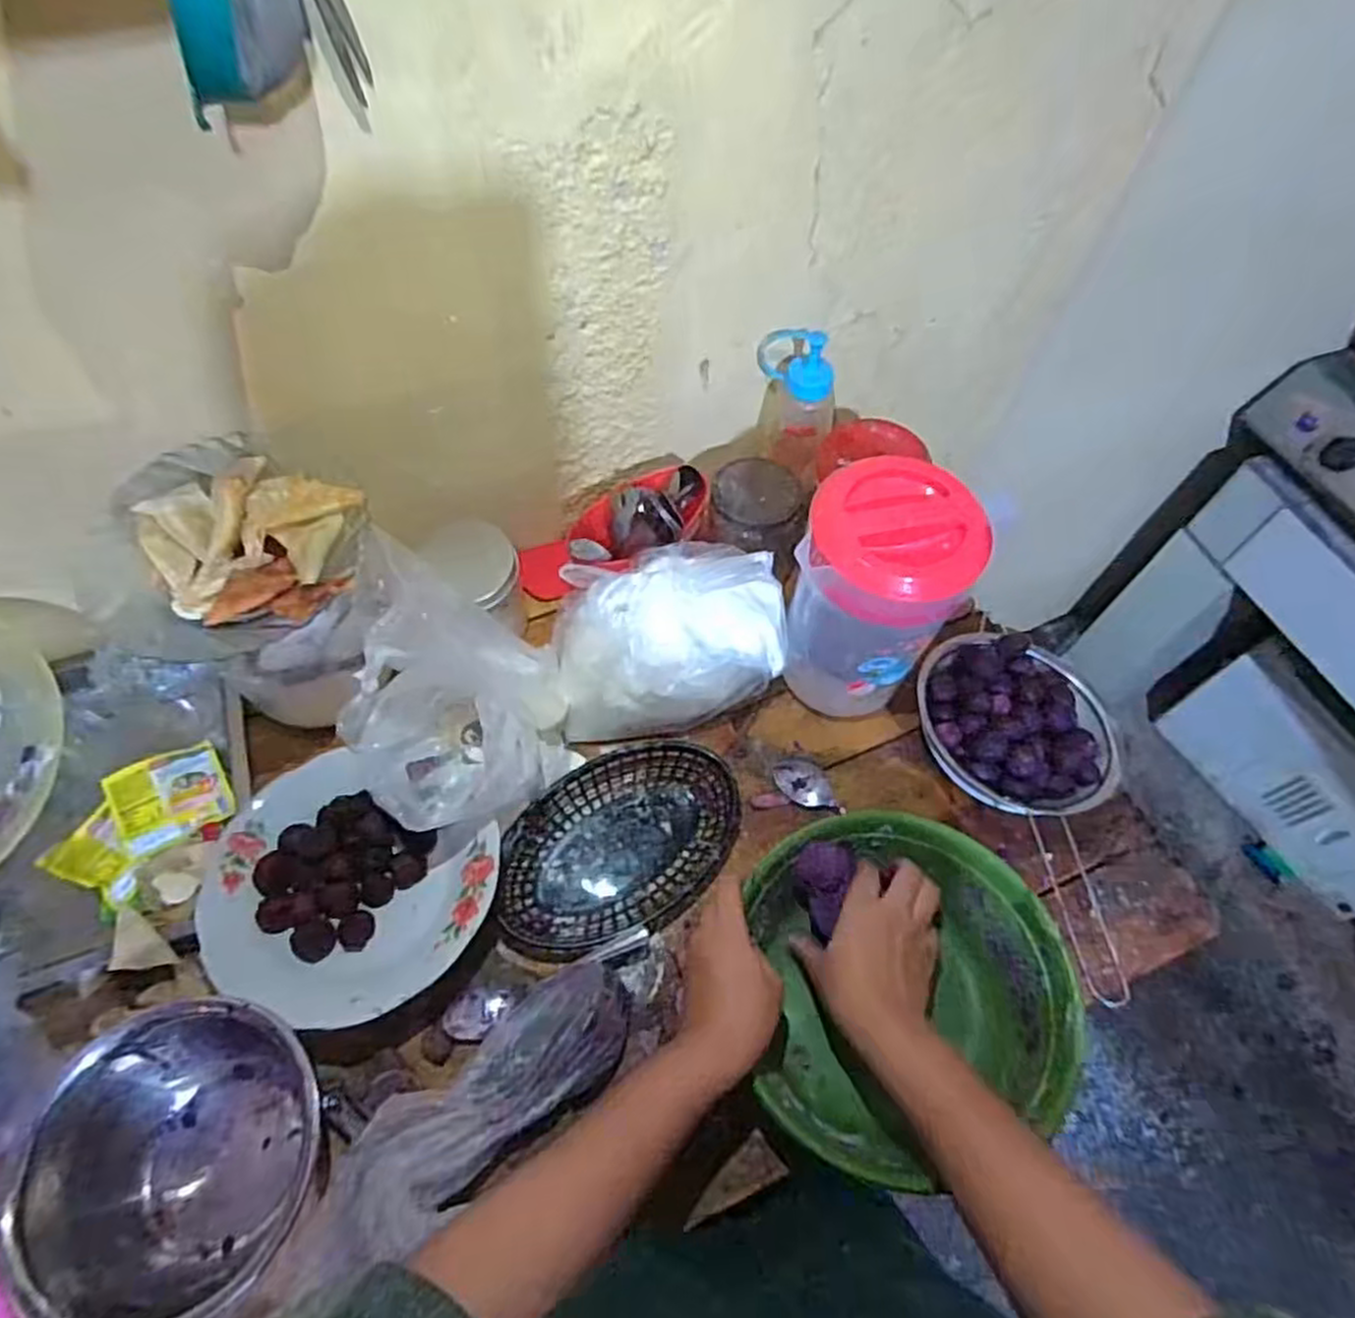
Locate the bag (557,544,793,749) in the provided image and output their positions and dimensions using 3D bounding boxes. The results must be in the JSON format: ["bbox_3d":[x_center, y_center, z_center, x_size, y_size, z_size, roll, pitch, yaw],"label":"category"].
[{"bbox_3d":[-0.007,-0.021,0.679,0.195,0.161,0.120,-12,61,-10],"label":"bag"}]

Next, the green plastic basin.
[{"bbox_3d":[0.161,0.238,0.592,0.217,0.116,0.209,1,60,-2],"label":"green plastic basin"}]

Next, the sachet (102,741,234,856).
[{"bbox_3d":[-0.435,0.116,0.665,0.089,0.011,0.084,-28,65,-18],"label":"sachet"}]

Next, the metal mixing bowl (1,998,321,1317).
[{"bbox_3d":[-0.317,0.316,0.498,0.157,0.096,0.172,1,60,-2],"label":"metal mixing bowl"}]

